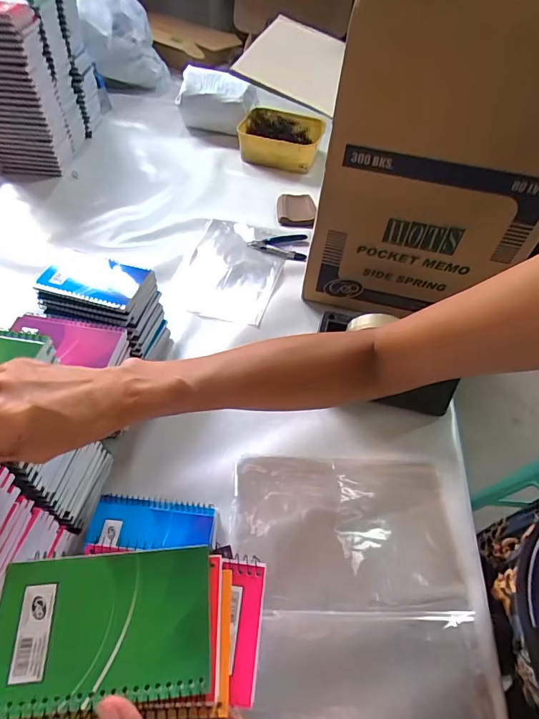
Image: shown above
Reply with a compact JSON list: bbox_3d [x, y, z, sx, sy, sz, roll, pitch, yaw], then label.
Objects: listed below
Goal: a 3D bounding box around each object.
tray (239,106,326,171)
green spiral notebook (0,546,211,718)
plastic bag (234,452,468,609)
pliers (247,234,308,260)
[{"bbox_3d":[0.028,-0.548,1.033,0.199,0.067,0.181,7,51,2],"label":"tray"},{"bbox_3d":[-0.103,0.166,0.260,0.128,0.015,0.080,-3,51,-6],"label":"green spiral notebook"},{"bbox_3d":[0.087,0.200,0.498,0.254,0.011,0.173,2,51,-2],"label":"plastic bag"},{"bbox_3d":[0.018,-0.230,0.824,0.115,0.013,0.076,11,51,5],"label":"pliers"}]

